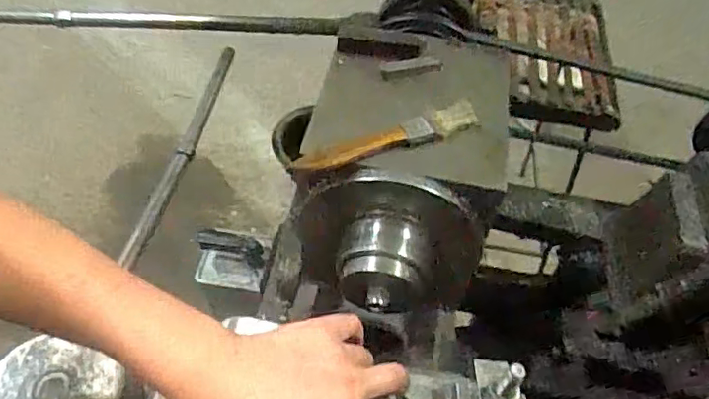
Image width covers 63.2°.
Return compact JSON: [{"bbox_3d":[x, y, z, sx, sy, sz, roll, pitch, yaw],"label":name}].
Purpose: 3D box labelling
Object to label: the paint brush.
[{"bbox_3d":[0.027,-0.044,0.431,0.145,0.010,0.025,-18,55,-19],"label":"paint brush"}]

